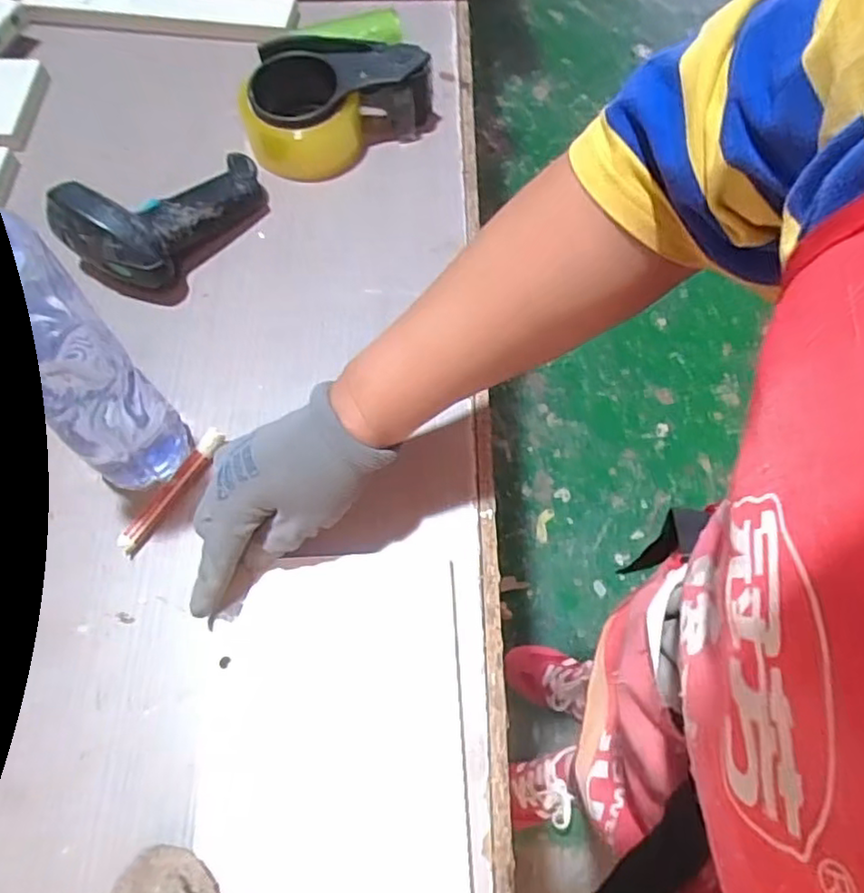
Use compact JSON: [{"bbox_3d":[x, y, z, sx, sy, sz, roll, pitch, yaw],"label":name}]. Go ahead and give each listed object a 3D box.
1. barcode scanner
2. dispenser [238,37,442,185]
[{"bbox_3d":[-0.207,-0.192,0.509,0.088,0.066,0.152,30,68,11],"label":"barcode scanner"},{"bbox_3d":[-0.080,-0.294,0.560,0.160,0.061,0.105,2,65,-1],"label":"dispenser"}]

